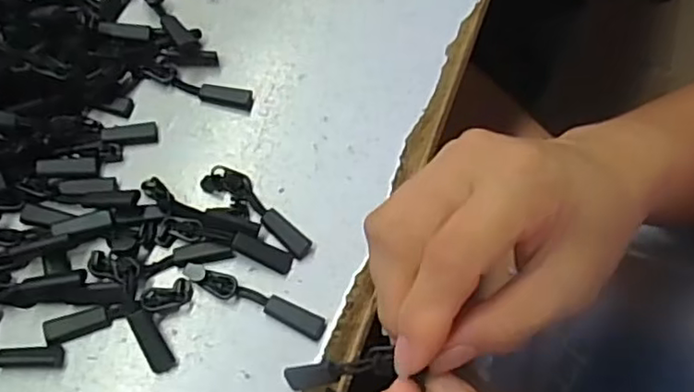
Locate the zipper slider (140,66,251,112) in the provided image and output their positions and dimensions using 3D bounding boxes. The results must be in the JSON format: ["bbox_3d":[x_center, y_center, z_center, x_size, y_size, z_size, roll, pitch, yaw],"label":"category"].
[{"bbox_3d":[-0.069,-0.051,0.294,0.052,0.007,0.012,16,66,4],"label":"zipper slider"}]

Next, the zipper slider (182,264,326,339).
[{"bbox_3d":[-0.037,0.041,0.252,0.059,0.009,0.009,22,66,7],"label":"zipper slider"}]

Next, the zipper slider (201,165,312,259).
[{"bbox_3d":[-0.037,0.005,0.269,0.054,0.006,0.015,35,69,13],"label":"zipper slider"}]

